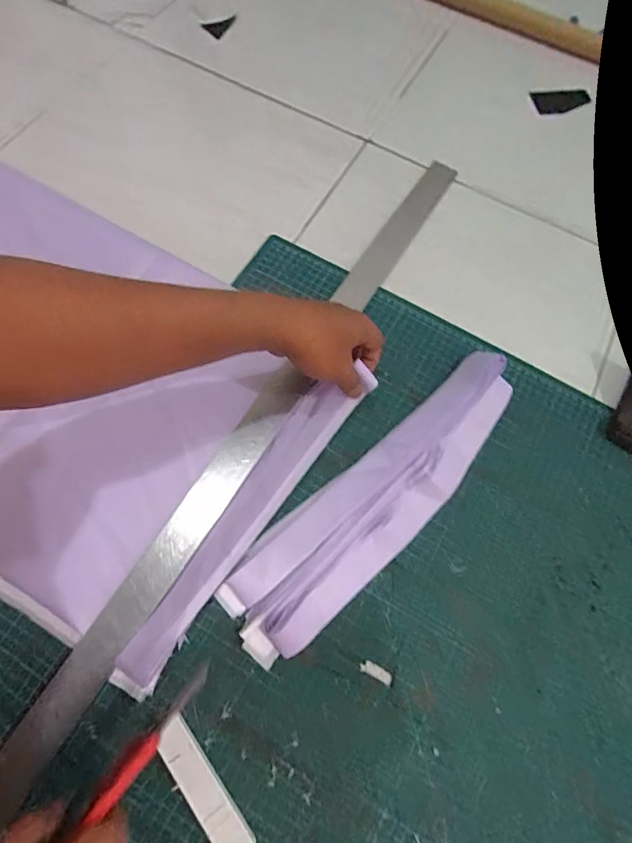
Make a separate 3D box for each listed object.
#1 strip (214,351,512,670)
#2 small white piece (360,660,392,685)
[{"bbox_3d":[0.069,0.072,0.429,0.367,0.026,0.095,-40,77,-14],"label":"strip"},{"bbox_3d":[0.055,0.226,0.388,0.030,0.004,0.010,26,72,7],"label":"small white piece"}]

